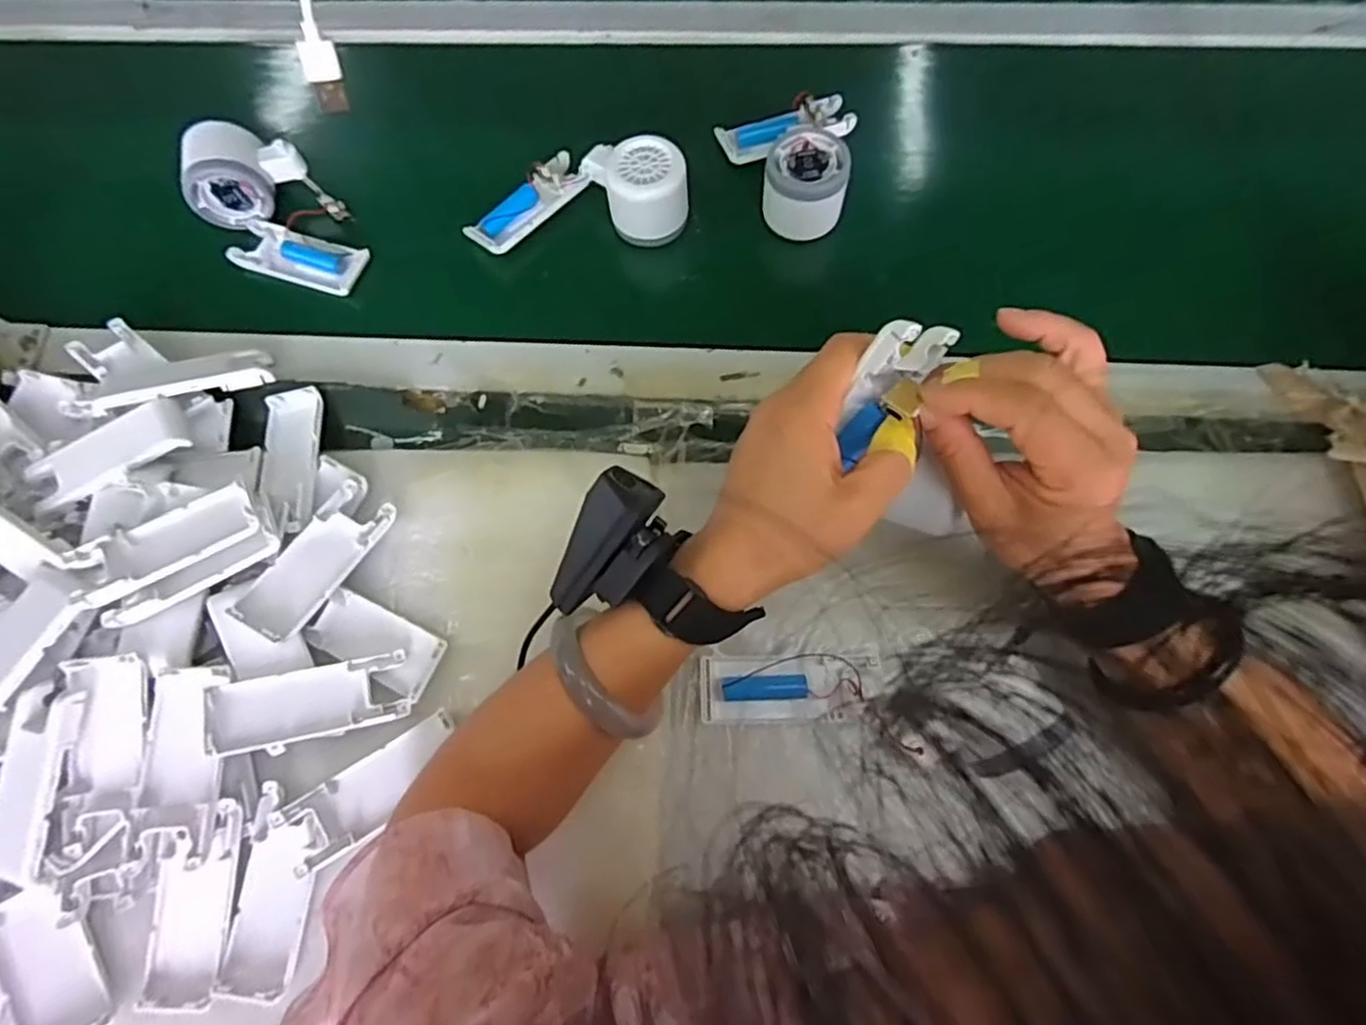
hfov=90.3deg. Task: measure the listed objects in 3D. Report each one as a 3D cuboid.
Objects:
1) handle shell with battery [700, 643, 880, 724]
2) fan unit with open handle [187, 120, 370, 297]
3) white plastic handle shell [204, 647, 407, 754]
[{"bbox_3d":[0.064,0.102,0.398,0.105,0.023,0.040,-4,72,2],"label":"handle shell with battery"},{"bbox_3d":[-0.305,-0.222,0.513,0.087,0.057,0.139,-42,74,-10],"label":"fan unit with open handle"},{"bbox_3d":[-0.214,0.110,0.392,0.101,0.016,0.039,-10,72,-15],"label":"white plastic handle shell"}]

